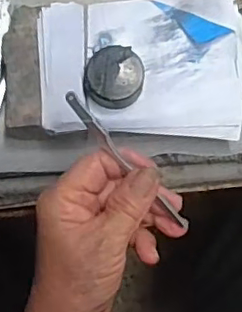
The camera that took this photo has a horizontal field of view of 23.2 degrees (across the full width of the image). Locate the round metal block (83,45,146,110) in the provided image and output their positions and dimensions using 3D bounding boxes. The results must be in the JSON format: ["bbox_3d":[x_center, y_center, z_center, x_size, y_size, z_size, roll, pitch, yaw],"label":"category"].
[{"bbox_3d":[-0.004,-0.052,0.393,0.038,0.015,0.039,0,79,0],"label":"round metal block"}]

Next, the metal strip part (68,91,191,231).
[{"bbox_3d":[0.003,0.003,0.341,0.007,0.004,0.103,-44,104,-8],"label":"metal strip part"}]

